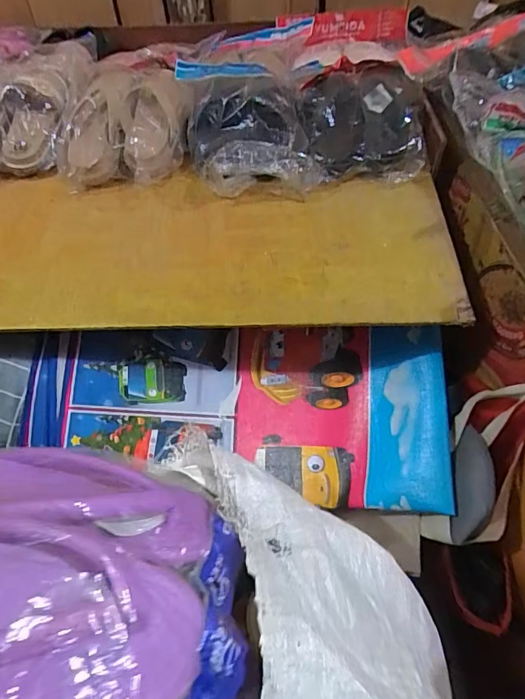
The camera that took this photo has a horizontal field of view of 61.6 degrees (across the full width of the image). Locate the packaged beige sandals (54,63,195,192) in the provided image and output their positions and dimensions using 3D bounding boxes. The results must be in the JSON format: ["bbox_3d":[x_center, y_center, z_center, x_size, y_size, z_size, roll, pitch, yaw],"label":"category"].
[{"bbox_3d":[-0.227,-0.388,0.752,0.204,0.080,0.267,5,54,5],"label":"packaged beige sandals"}]

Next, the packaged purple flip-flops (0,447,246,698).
[{"bbox_3d":[-0.148,0.156,0.318,0.295,0.068,0.201,28,34,-11],"label":"packaged purple flip-flops"}]

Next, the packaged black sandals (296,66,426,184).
[{"bbox_3d":[0.161,-0.370,0.733,0.200,0.075,0.219,0,54,2],"label":"packaged black sandals"}]

